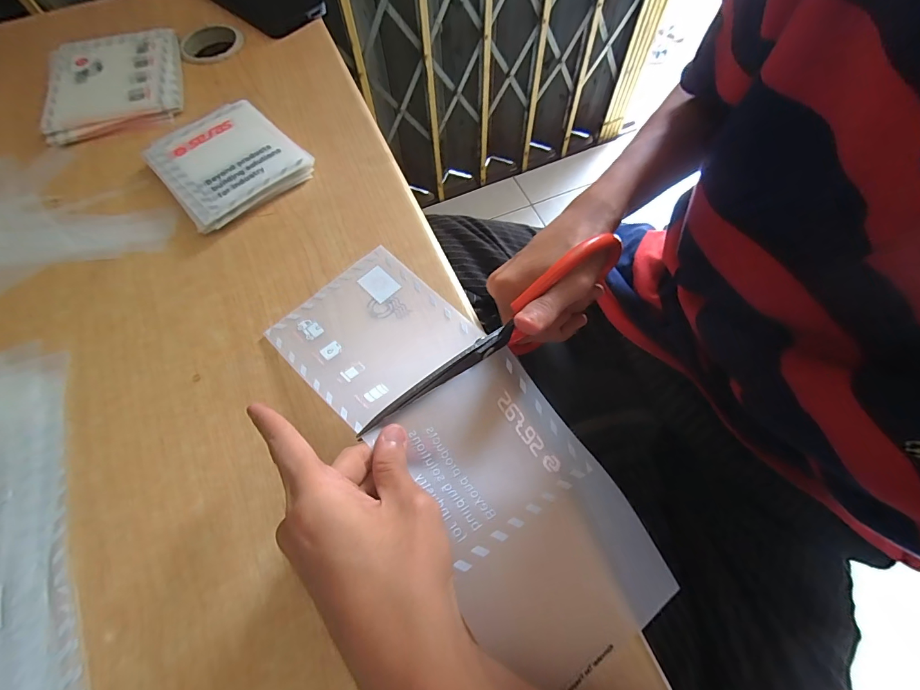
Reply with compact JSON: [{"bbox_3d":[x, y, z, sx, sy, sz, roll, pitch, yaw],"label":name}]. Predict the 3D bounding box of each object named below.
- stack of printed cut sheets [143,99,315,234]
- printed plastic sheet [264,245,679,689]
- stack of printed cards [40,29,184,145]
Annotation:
[{"bbox_3d":[-0.200,-0.159,0.347,0.106,0.016,0.115,-38,71,-15],"label":"stack of printed cut sheets"},{"bbox_3d":[-0.005,0.048,0.249,0.107,0.032,0.280,-37,67,-15],"label":"printed plastic sheet"},{"bbox_3d":[-0.336,-0.255,0.392,0.120,0.017,0.130,-17,66,-7],"label":"stack of printed cards"}]

